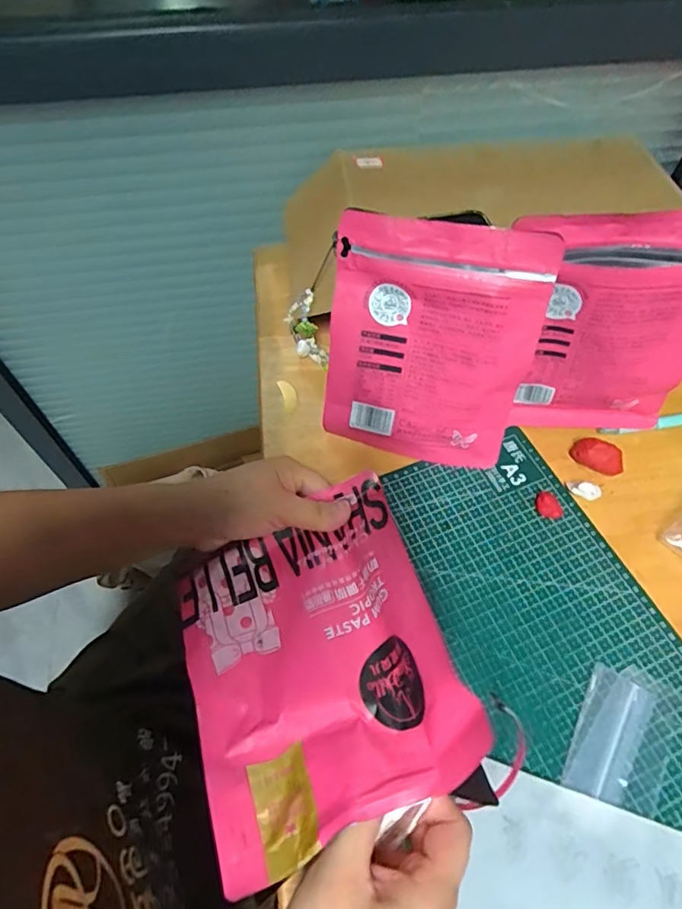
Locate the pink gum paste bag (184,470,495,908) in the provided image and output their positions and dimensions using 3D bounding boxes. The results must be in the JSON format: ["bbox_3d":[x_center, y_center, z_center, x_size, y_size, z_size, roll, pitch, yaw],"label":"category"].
[{"bbox_3d":[-0.019,0.110,0.302,0.146,0.025,0.183,-27,47,1],"label":"pink gum paste bag"}]

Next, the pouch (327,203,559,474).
[{"bbox_3d":[0.068,-0.079,0.416,0.154,0.176,0.077,10,58,6],"label":"pouch"}]

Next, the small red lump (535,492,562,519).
[{"bbox_3d":[0.173,0.043,0.439,0.018,0.011,0.023,-18,59,-11],"label":"small red lump"}]

